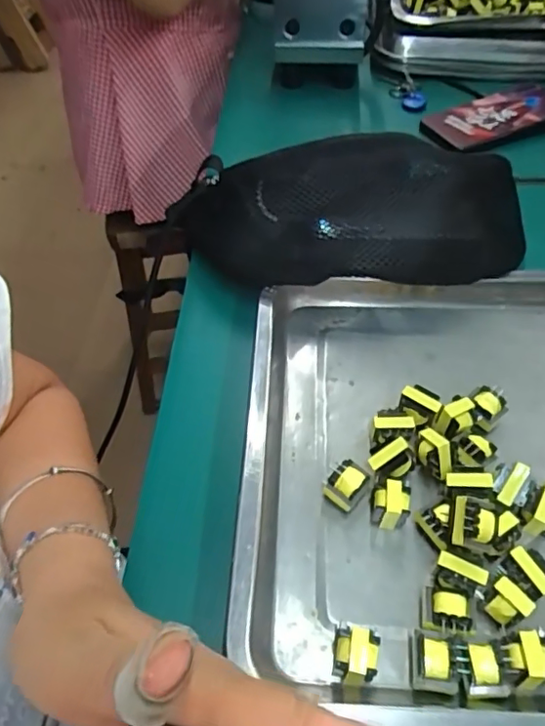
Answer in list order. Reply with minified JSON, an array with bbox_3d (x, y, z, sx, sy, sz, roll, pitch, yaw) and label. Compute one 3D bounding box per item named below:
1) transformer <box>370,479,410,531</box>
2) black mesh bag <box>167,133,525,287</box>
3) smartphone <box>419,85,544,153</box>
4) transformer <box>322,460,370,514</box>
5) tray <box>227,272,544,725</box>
[{"bbox_3d":[0.066,0.080,0.302,0.020,0.025,0.018,9,51,10],"label":"transformer"},{"bbox_3d":[0.048,-0.105,0.409,0.264,0.087,0.109,3,50,5],"label":"black mesh bag"},{"bbox_3d":[0.236,-0.258,0.568,0.154,0.012,0.071,-20,52,-14],"label":"smartphone"},{"bbox_3d":[0.041,0.070,0.311,0.021,0.020,0.022,33,59,26],"label":"transformer"},{"bbox_3d":[0.187,0.056,0.321,0.398,0.034,0.279,3,51,2],"label":"tray"}]

